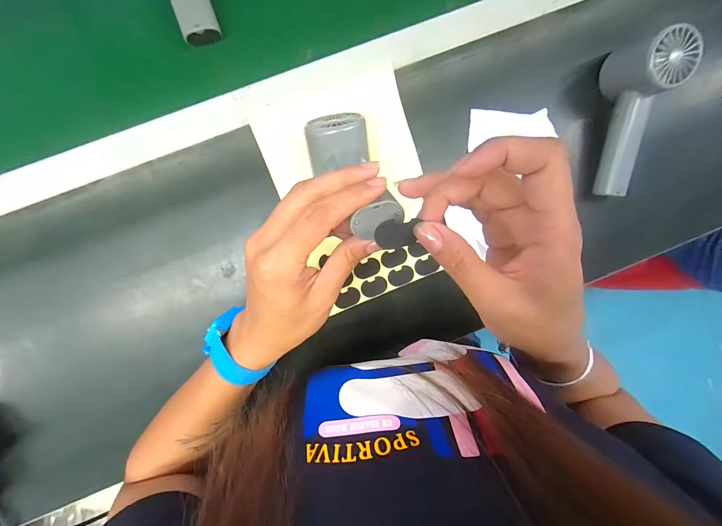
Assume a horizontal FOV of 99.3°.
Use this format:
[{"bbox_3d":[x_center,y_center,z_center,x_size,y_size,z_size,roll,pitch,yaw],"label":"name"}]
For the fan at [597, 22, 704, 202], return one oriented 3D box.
[{"bbox_3d":[0.290,-0.149,0.321,0.051,0.062,0.150,-1,96,-6],"label":"fan"}]

